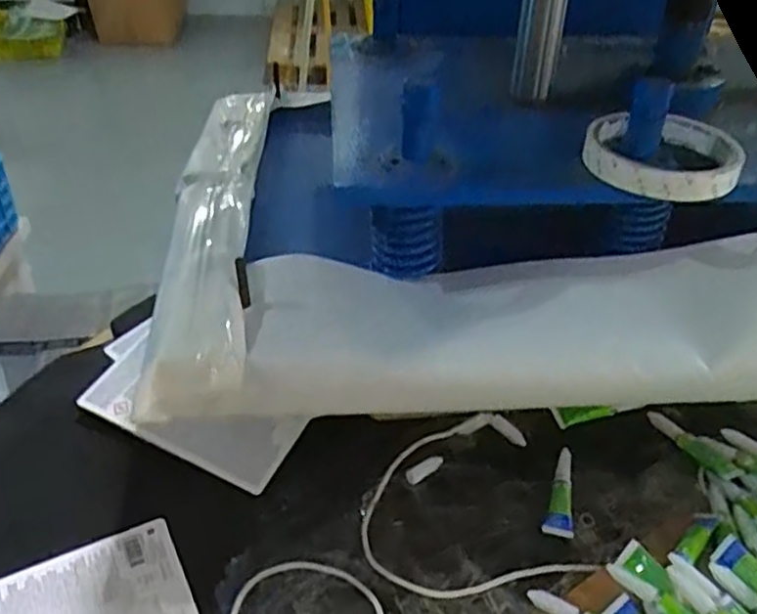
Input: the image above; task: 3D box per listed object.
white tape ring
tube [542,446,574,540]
[{"bbox_3d":[0.169,-0.091,0.417,0.086,0.015,0.086,1,38,-1],"label":"white tape ring"},{"bbox_3d":[0.134,0.132,0.506,0.019,0.011,0.082,13,40,15],"label":"tube"}]

